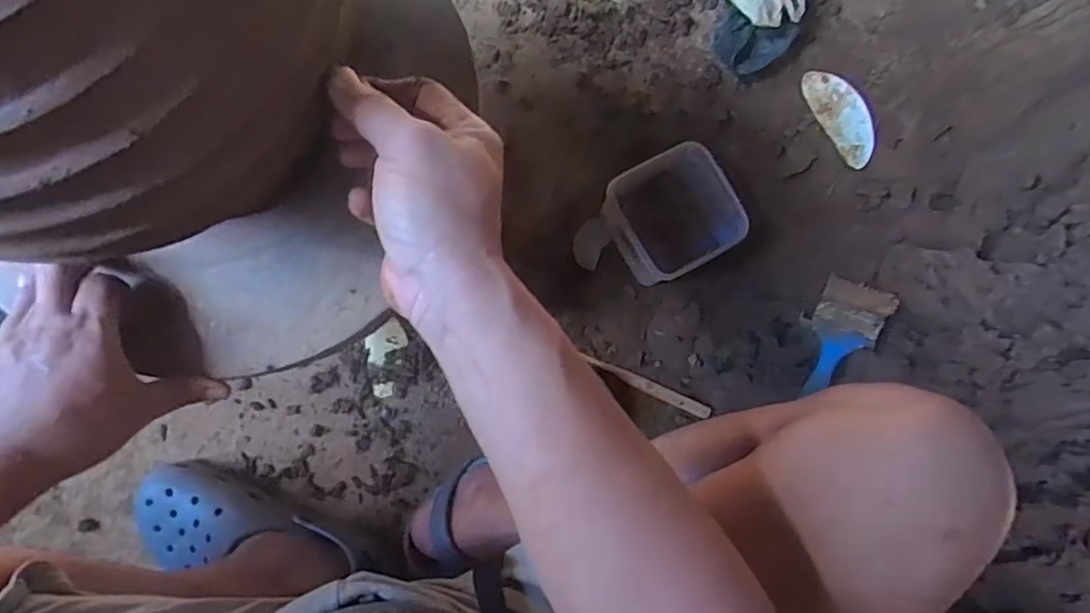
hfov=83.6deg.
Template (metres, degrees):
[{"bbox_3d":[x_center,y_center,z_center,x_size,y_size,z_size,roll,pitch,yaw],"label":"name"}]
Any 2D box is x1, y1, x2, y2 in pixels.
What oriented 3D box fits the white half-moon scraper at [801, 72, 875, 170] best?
[{"bbox_3d":[0.400,-0.257,0.811,0.070,0.011,0.138,-34,88,-7],"label":"white half-moon scraper"}]

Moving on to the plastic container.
[{"bbox_3d":[0.147,-0.106,0.735,0.136,0.080,0.136,-30,88,-7],"label":"plastic container"}]

